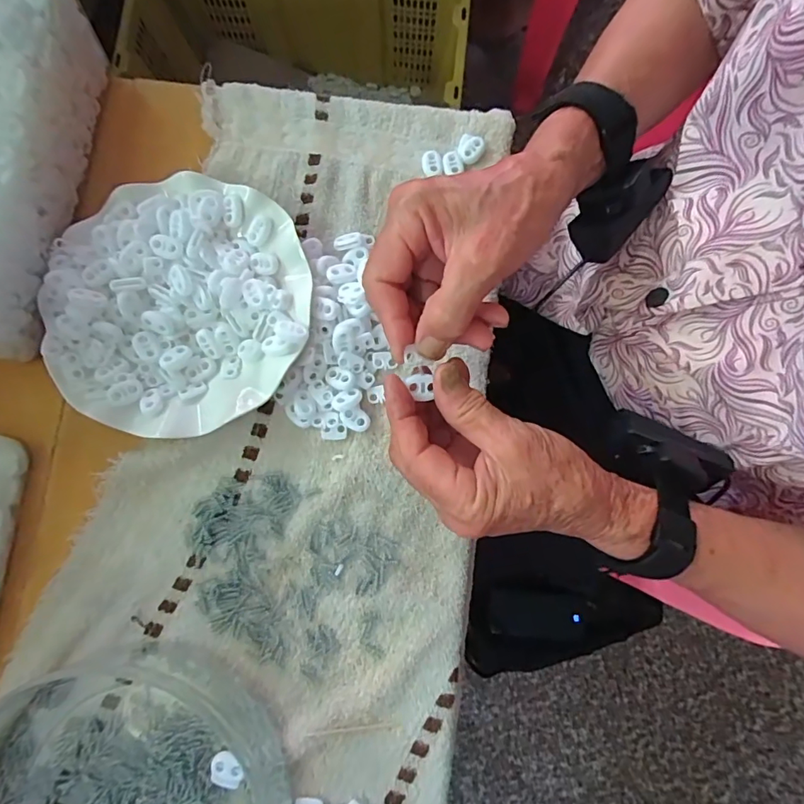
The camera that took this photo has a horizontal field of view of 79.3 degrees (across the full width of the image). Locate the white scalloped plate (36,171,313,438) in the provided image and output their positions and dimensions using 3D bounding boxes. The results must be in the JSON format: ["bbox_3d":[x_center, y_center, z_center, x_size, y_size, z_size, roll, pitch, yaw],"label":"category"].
[{"bbox_3d":[-0.154,-0.068,0.339,0.176,0.038,0.174,0,82,-1],"label":"white scalloped plate"}]

